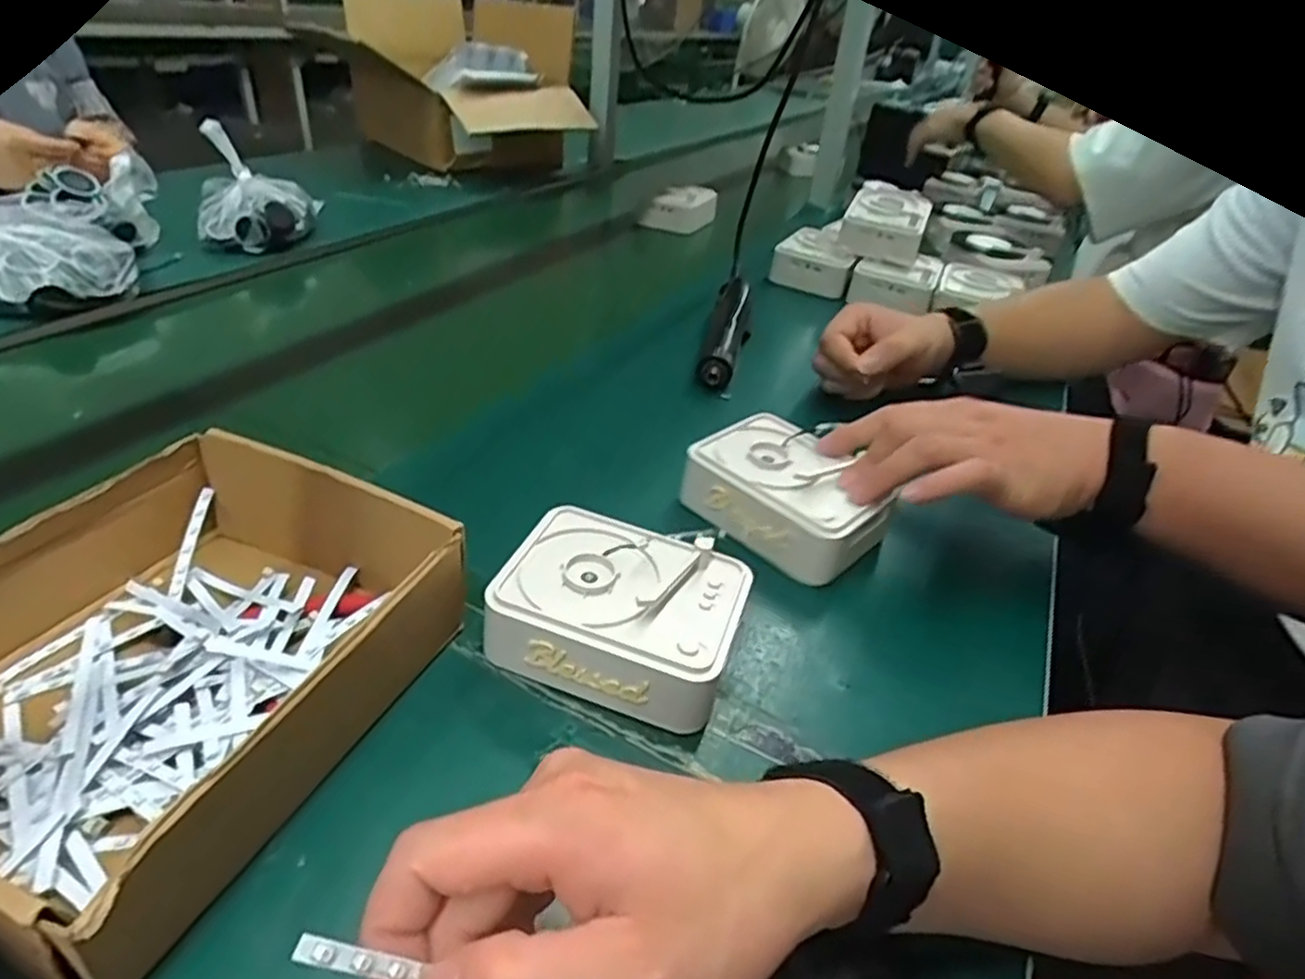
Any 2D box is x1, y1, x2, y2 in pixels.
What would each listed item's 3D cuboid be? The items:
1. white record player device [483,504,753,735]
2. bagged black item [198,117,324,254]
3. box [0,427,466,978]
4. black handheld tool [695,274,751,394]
[{"bbox_3d":[-0.018,0.067,0.400,0.123,0.054,0.101,14,35,9],"label":"white record player device"},{"bbox_3d":[-0.470,-0.359,0.878,0.141,0.106,0.134,-13,39,-27],"label":"bagged black item"},{"bbox_3d":[-0.216,0.074,0.331,0.182,0.076,0.212,19,36,16],"label":"box"},{"bbox_3d":[0.078,-0.165,0.751,0.041,0.039,0.209,11,34,5],"label":"black handheld tool"}]

